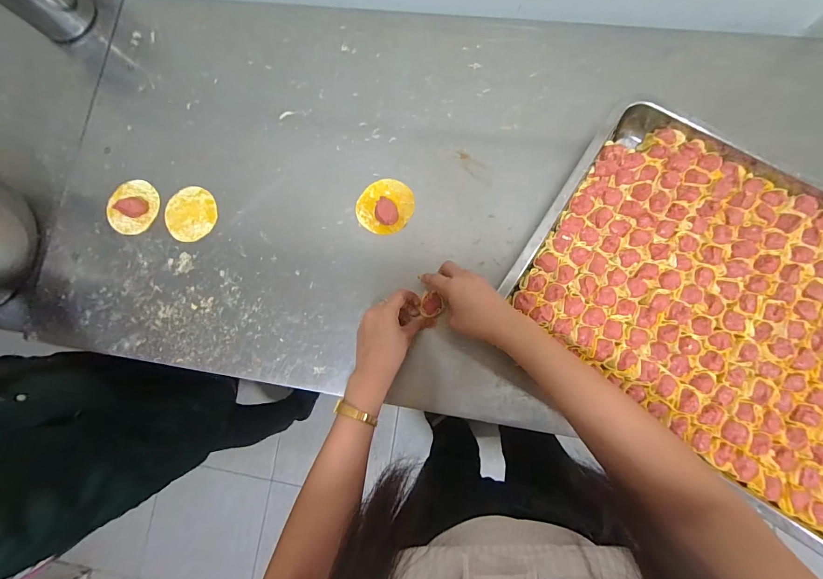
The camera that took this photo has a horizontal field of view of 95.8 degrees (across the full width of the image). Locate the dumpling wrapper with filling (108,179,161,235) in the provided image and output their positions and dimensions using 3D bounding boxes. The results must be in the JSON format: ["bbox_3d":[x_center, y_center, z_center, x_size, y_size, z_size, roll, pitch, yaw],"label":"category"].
[{"bbox_3d":[-0.433,-0.130,0.569,0.074,0.025,0.086,20,83,6],"label":"dumpling wrapper with filling"}]

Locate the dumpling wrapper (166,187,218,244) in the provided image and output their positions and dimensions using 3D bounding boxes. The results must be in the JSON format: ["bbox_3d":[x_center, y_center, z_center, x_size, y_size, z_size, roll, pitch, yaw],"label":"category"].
[{"bbox_3d":[-0.341,-0.117,0.571,0.078,0.006,0.083,29,84,7],"label":"dumpling wrapper"}]

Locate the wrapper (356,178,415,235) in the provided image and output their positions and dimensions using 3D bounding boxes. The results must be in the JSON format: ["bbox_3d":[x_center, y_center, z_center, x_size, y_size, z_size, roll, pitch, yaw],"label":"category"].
[{"bbox_3d":[-0.039,-0.125,0.541,0.081,0.025,0.084,-1,82,3],"label":"wrapper"}]

